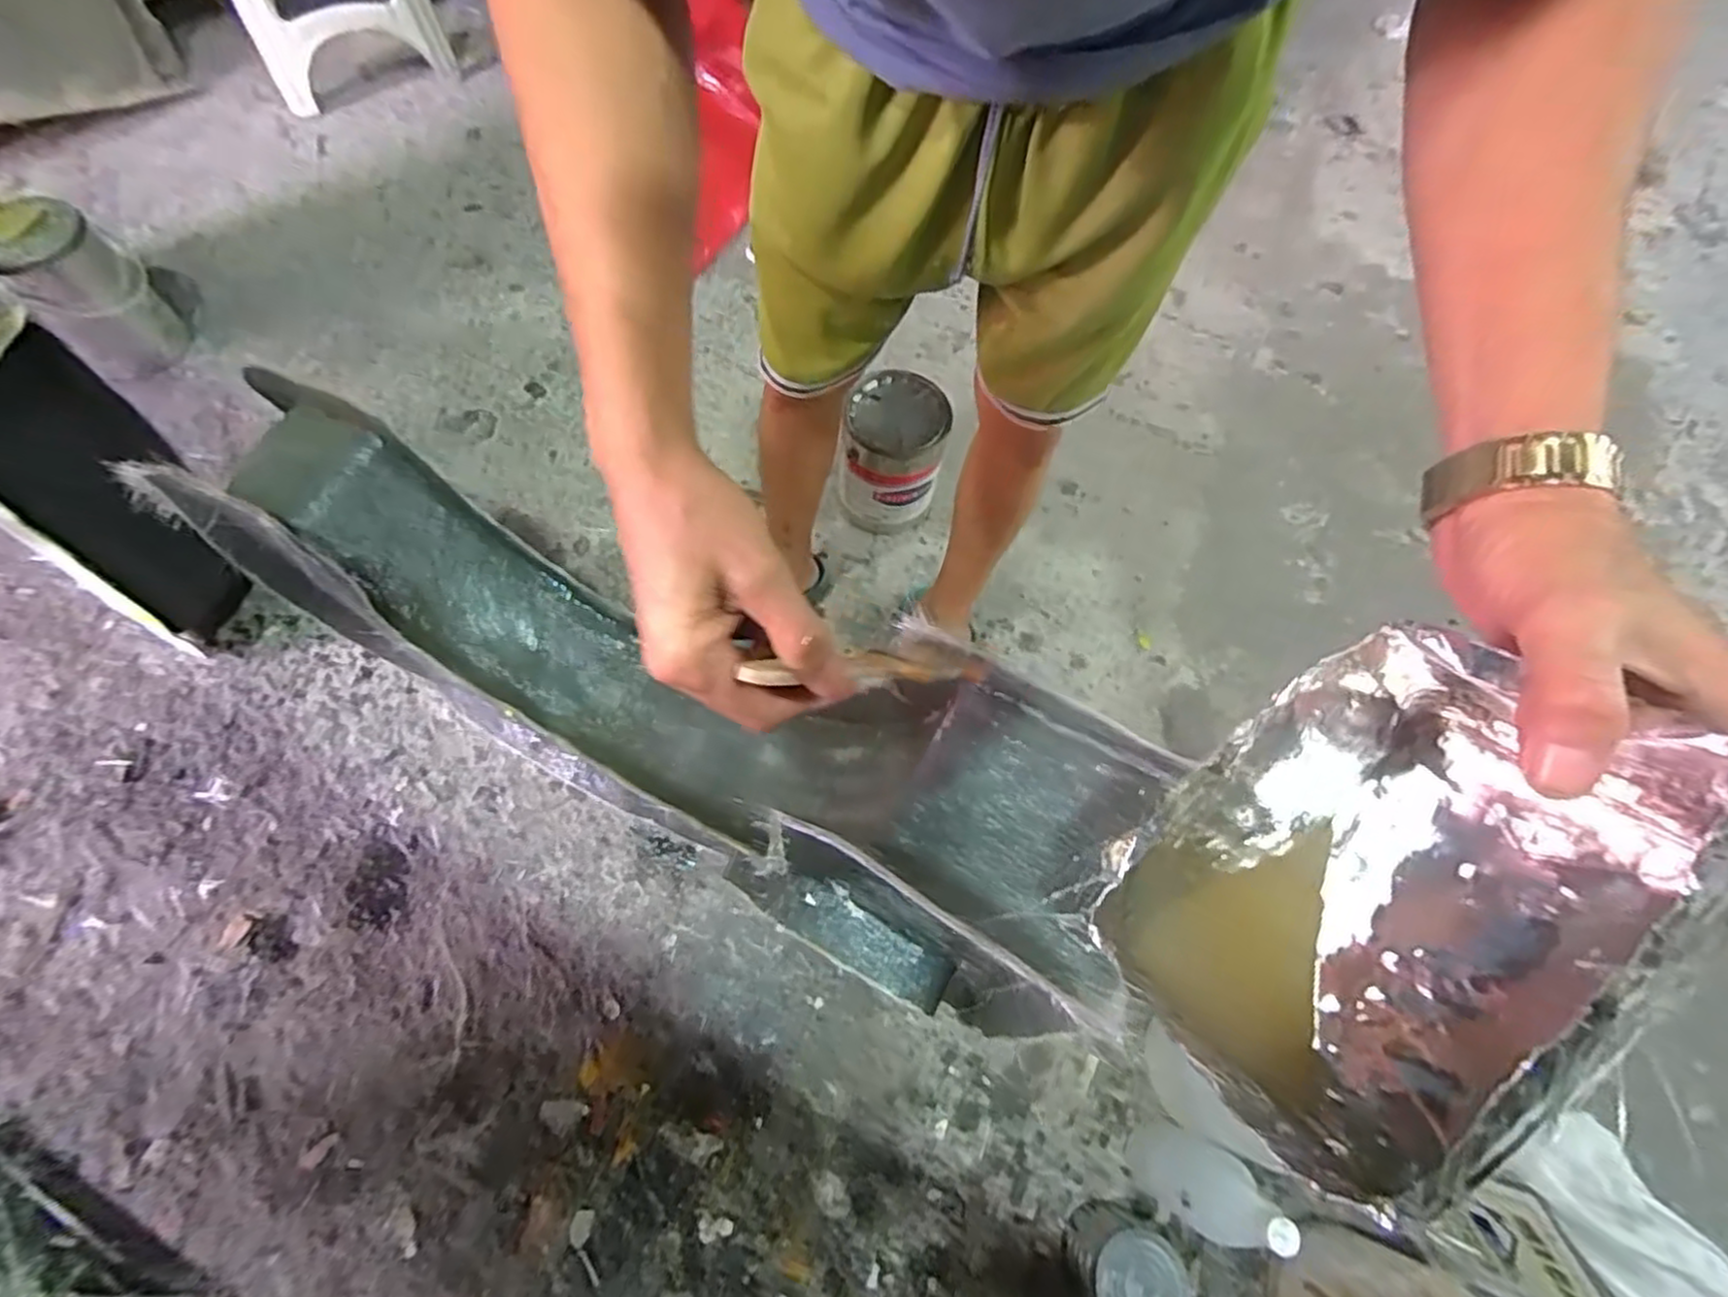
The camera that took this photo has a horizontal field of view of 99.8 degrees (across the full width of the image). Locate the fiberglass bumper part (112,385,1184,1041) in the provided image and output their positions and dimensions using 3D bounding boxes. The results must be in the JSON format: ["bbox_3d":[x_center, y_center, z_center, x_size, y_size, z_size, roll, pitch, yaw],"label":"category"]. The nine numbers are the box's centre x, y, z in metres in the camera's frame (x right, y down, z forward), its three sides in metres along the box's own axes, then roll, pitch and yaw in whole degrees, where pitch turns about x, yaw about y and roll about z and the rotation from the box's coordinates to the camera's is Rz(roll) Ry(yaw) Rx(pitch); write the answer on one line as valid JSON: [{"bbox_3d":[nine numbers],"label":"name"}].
[{"bbox_3d":[-0.219,0.020,0.622,0.903,0.326,0.200,19,68,27],"label":"fiberglass bumper part"}]

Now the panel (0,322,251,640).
[{"bbox_3d":[-0.876,-0.169,0.866,0.024,0.451,0.181,13,65,-10],"label":"panel"}]

